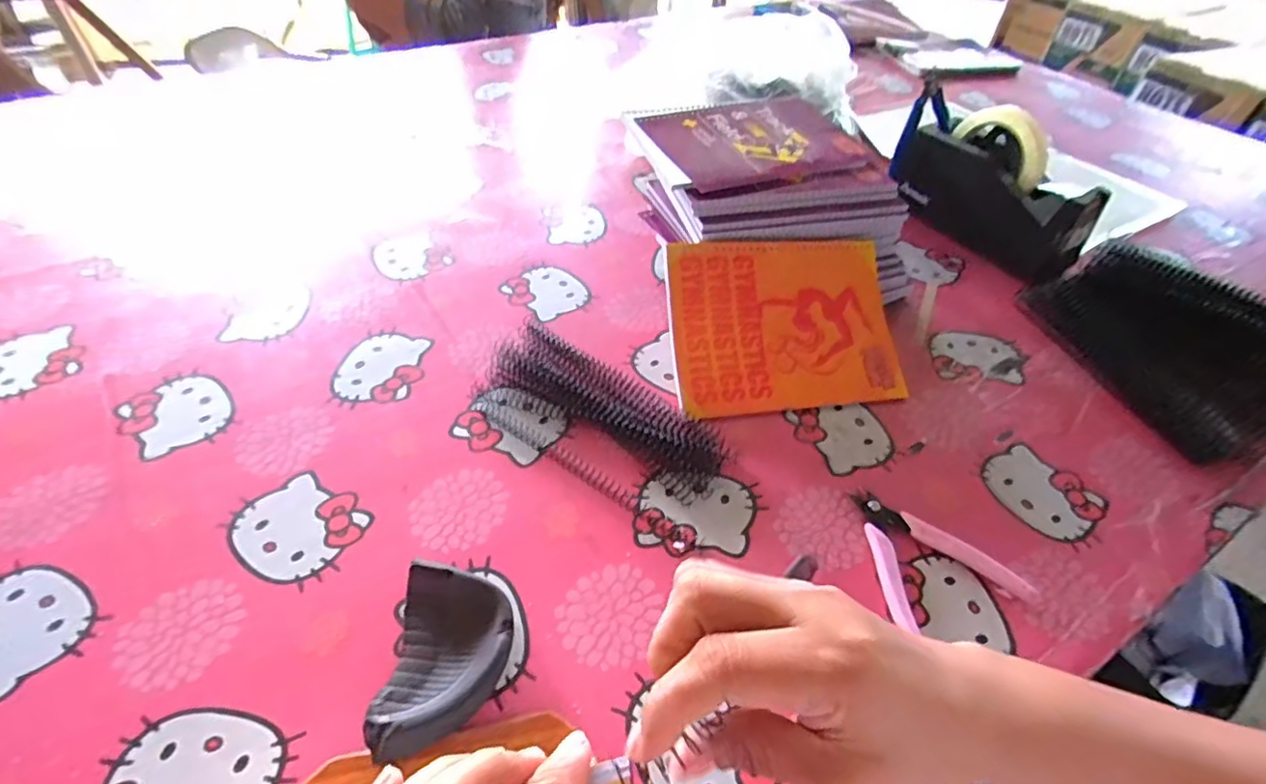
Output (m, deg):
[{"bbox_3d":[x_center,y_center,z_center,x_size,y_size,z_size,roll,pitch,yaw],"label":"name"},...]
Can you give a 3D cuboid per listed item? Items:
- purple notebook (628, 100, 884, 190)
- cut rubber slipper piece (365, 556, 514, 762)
[{"bbox_3d":[0.116,-0.254,0.586,0.220,0.012,0.166,-14,50,-15],"label":"purple notebook"},{"bbox_3d":[-0.105,0.151,0.334,0.063,0.028,0.098,4,46,1],"label":"cut rubber slipper piece"}]

